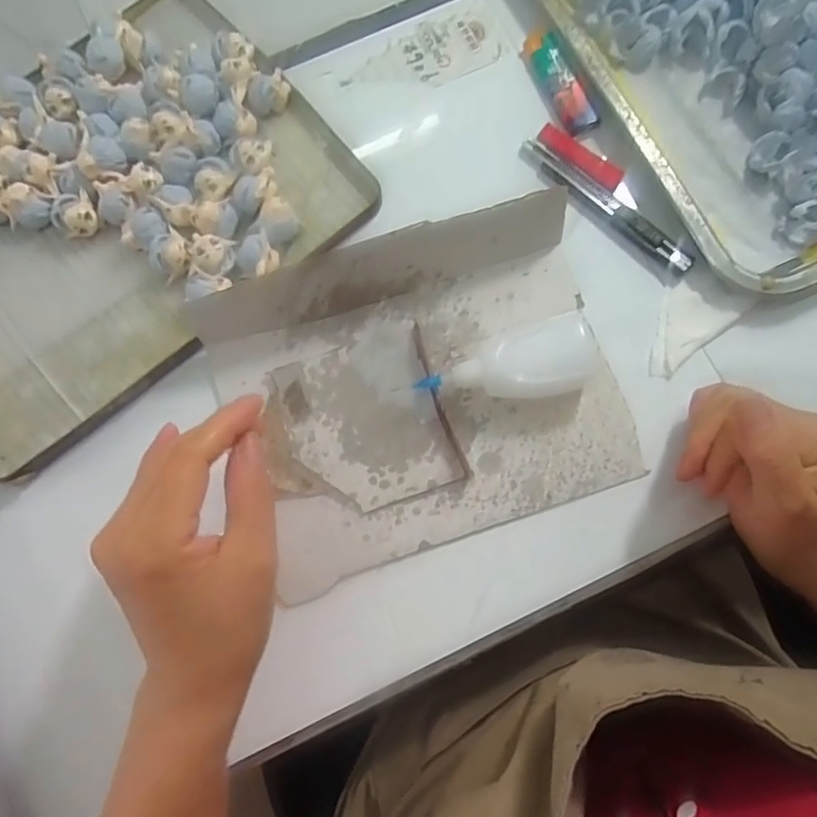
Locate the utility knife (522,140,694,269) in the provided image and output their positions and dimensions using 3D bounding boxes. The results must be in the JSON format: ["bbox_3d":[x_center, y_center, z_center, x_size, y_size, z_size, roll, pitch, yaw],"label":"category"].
[{"bbox_3d":[0.128,-0.136,0.386,0.134,0.009,0.014,43,81,10],"label":"utility knife"}]

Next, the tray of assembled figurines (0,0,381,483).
[{"bbox_3d":[-0.200,-0.128,0.387,0.296,0.030,0.224,-40,79,-8],"label":"tray of assembled figurines"}]

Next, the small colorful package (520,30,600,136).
[{"bbox_3d":[0.105,-0.225,0.410,0.025,0.005,0.083,-25,77,-5],"label":"small colorful package"}]

